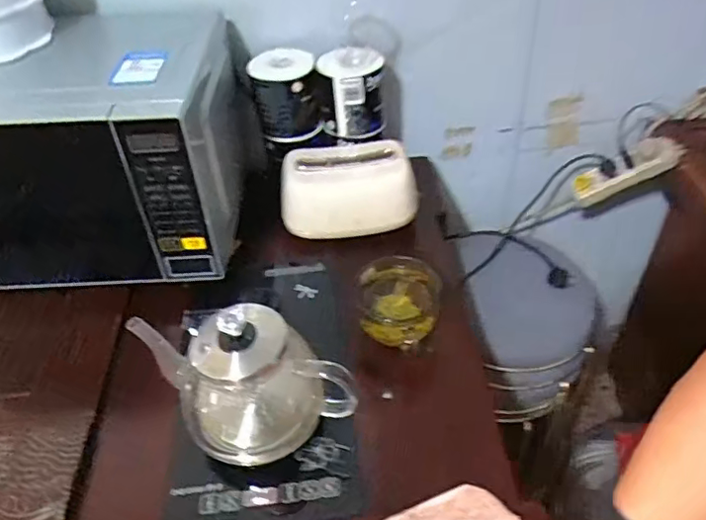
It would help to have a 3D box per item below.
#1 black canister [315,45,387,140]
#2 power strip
[{"bbox_3d":[0.000,-0.243,0.809,0.086,0.106,0.087,-5,43,1],"label":"black canister"},{"bbox_3d":[0.421,-0.138,0.876,0.158,0.063,0.034,-28,31,35],"label":"power strip"}]

